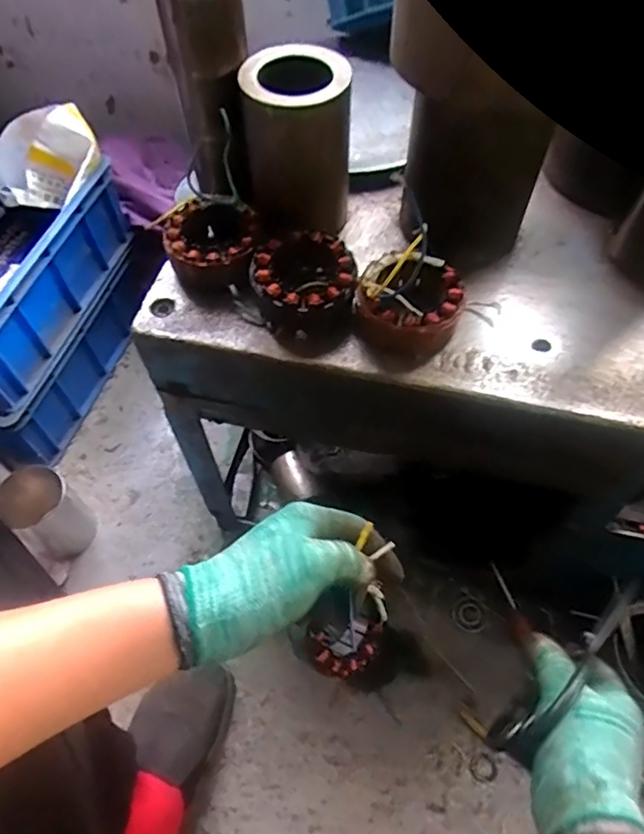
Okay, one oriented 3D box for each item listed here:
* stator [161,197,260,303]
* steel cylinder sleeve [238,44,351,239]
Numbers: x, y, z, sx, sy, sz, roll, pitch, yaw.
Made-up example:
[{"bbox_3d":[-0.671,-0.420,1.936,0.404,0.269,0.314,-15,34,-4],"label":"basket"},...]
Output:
[{"bbox_3d":[-0.098,-0.155,0.503,0.080,0.042,0.080,-33,63,-18],"label":"stator"},{"bbox_3d":[-0.022,-0.225,0.483,0.093,0.126,0.093,0,58,1],"label":"steel cylinder sleeve"}]

